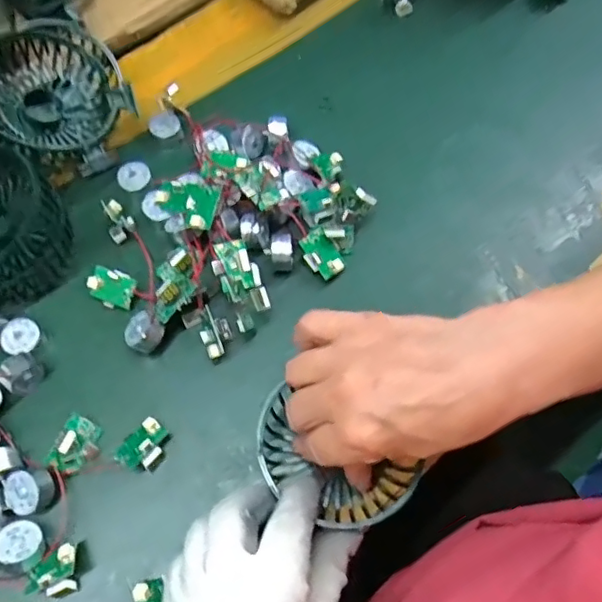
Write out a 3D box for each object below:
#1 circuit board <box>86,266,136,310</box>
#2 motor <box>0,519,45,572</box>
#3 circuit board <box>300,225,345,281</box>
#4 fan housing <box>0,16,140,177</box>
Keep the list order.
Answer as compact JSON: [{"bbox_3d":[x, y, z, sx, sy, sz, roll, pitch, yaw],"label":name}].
[{"bbox_3d":[-0.122,-0.008,0.373,0.031,0.005,0.024,20,101,8],"label":"circuit board"},{"bbox_3d":[-0.150,0.131,0.308,0.024,0.013,0.024,18,40,7],"label":"motor"},{"bbox_3d":[0.014,-0.030,0.376,0.020,0.006,0.031,-28,85,-12],"label":"circuit board"},{"bbox_3d":[-0.169,-0.141,0.398,0.103,0.048,0.111,45,62,-9],"label":"fan housing"}]

